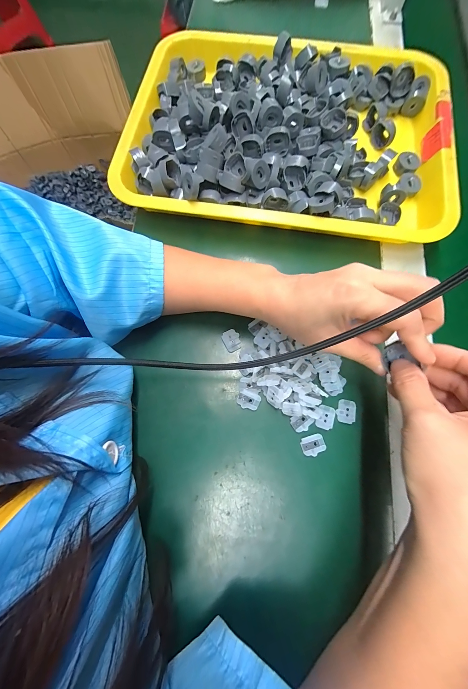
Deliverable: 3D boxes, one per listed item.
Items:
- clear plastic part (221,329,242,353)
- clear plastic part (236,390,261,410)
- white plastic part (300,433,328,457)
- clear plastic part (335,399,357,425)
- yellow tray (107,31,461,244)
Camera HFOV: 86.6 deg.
[{"bbox_3d":[-0.002,-0.004,0.258,0.017,0.005,0.022,-25,75,-6],"label":"clear plastic part"},{"bbox_3d":[0.014,0.054,0.238,0.021,0.004,0.015,20,75,6],"label":"clear plastic part"},{"bbox_3d":[0.073,0.093,0.229,0.022,0.004,0.017,-17,75,-4],"label":"white plastic part"},{"bbox_3d":[0.108,0.064,0.236,0.018,0.004,0.022,11,75,4],"label":"clear plastic part"},{"bbox_3d":[0.067,-0.266,0.302,0.384,0.049,0.296,9,74,3],"label":"yellow tray"}]

